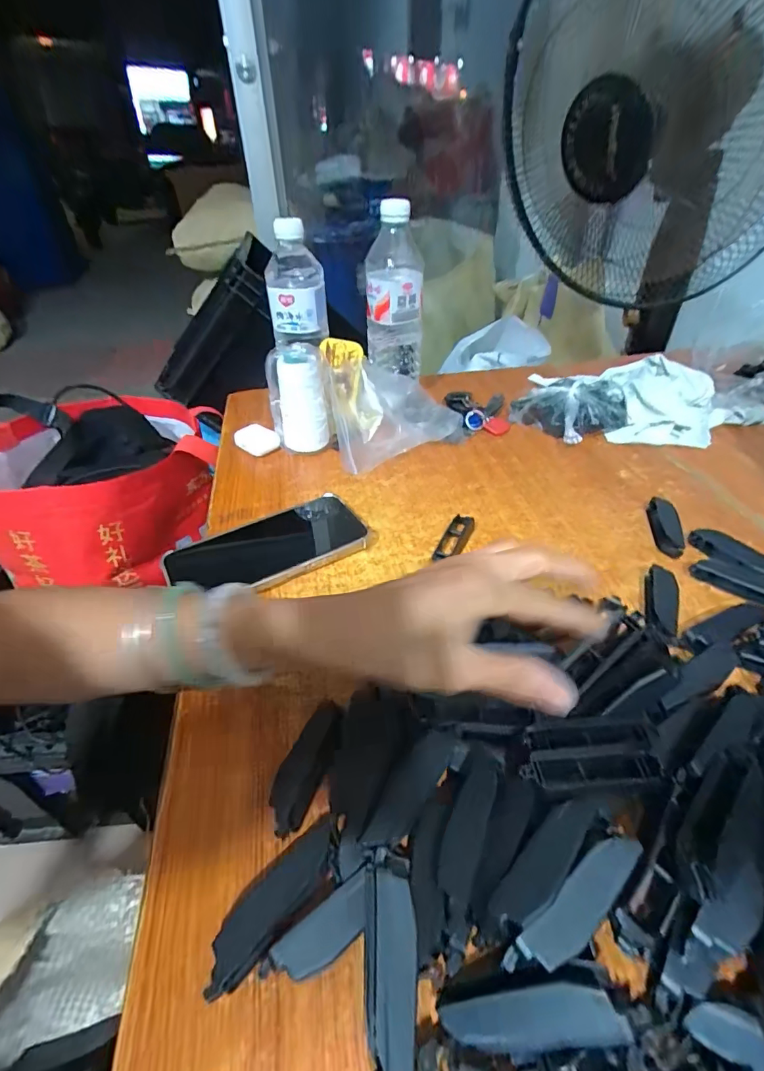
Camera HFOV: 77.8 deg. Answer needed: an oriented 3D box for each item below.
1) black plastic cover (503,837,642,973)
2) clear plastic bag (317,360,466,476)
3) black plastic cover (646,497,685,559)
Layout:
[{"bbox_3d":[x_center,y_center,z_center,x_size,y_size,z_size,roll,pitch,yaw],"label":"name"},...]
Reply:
[{"bbox_3d":[0.080,0.151,0.195,0.072,0.009,0.020,-21,62,-24],"label":"black plastic cover"},{"bbox_3d":[0.009,-0.156,0.555,0.157,0.079,0.121,-20,43,-20],"label":"clear plastic bag"},{"bbox_3d":[0.251,-0.010,0.420,0.020,0.016,0.074,10,42,14],"label":"black plastic cover"}]

